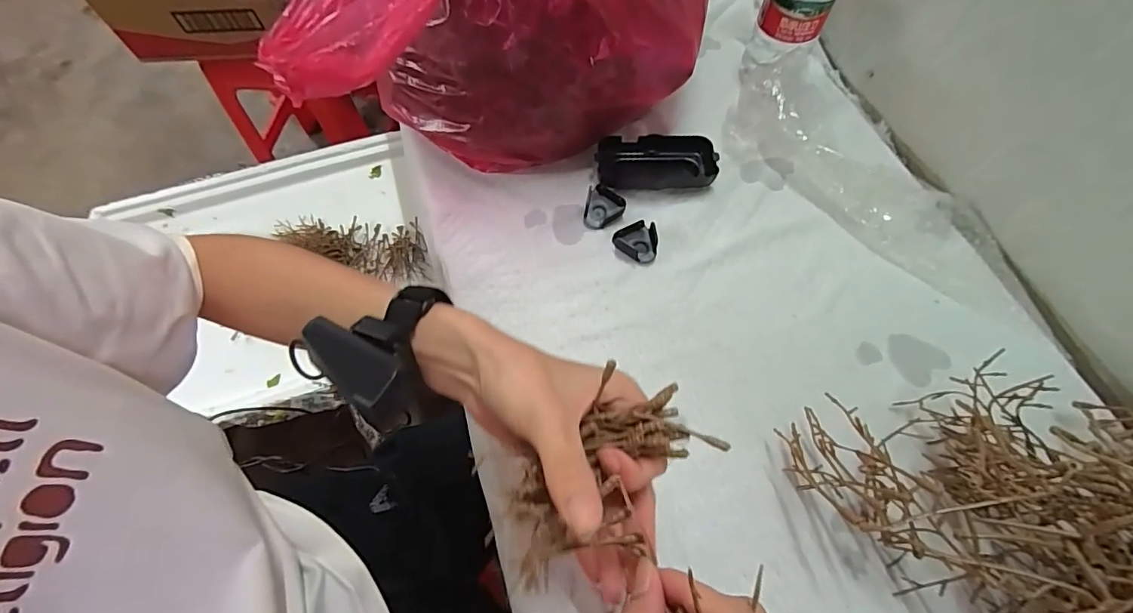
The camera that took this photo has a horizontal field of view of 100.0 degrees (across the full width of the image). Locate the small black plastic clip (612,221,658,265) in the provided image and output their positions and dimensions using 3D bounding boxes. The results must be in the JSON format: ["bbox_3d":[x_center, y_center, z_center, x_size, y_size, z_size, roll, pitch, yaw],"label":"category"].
[{"bbox_3d":[0.061,-0.058,0.420,0.039,0.013,0.037,12,64,7],"label":"small black plastic clip"}]

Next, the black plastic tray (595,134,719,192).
[{"bbox_3d":[0.084,-0.135,0.453,0.107,0.023,0.050,1,64,1],"label":"black plastic tray"}]

